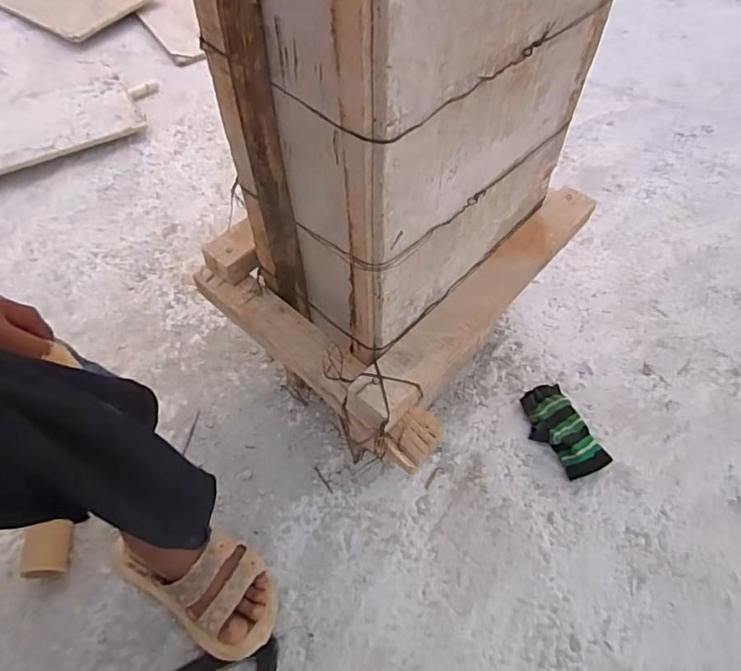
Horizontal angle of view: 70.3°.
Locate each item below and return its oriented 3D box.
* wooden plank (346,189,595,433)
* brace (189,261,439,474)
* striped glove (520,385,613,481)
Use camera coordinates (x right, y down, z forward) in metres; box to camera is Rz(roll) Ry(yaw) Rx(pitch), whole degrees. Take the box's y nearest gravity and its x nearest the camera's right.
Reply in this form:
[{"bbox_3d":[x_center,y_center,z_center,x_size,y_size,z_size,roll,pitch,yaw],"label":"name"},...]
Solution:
[{"bbox_3d":[0.147,-0.054,0.641,0.068,0.031,0.446,34,64,24],"label":"wooden plank"},{"bbox_3d":[-0.077,0.021,0.625,0.365,0.041,0.067,37,65,26],"label":"brace"},{"bbox_3d":[0.300,0.148,0.827,0.080,0.037,0.148,-16,55,-7],"label":"striped glove"}]

